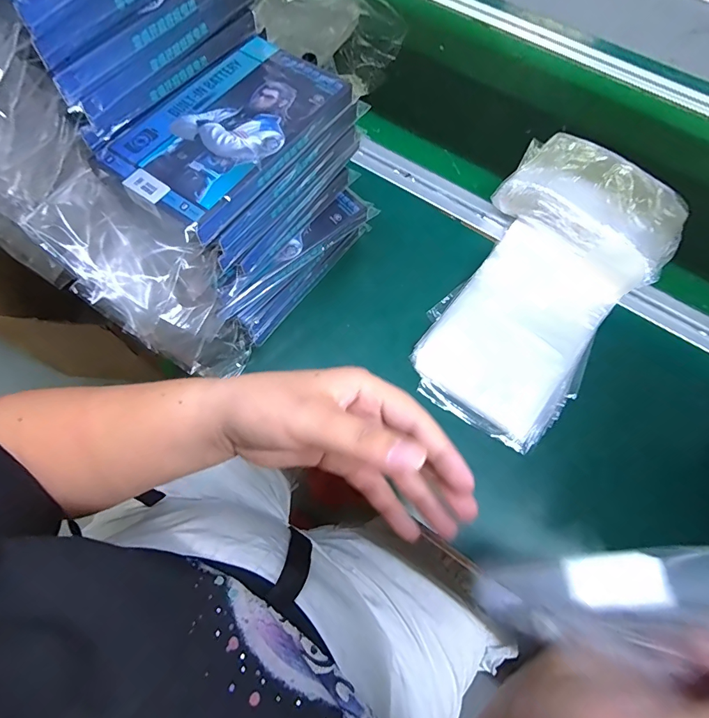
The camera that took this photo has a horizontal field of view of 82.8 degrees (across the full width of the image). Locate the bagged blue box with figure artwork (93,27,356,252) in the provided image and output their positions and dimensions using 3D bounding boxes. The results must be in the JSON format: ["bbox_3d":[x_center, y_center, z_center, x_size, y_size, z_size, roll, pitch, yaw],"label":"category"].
[{"bbox_3d":[-0.085,-0.163,0.283,0.099,0.017,0.163,35,70,12],"label":"bagged blue box with figure artwork"}]

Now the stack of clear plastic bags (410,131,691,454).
[{"bbox_3d":[0.191,-0.090,0.396,0.171,0.055,0.333,35,70,12],"label":"stack of clear plastic bags"}]

